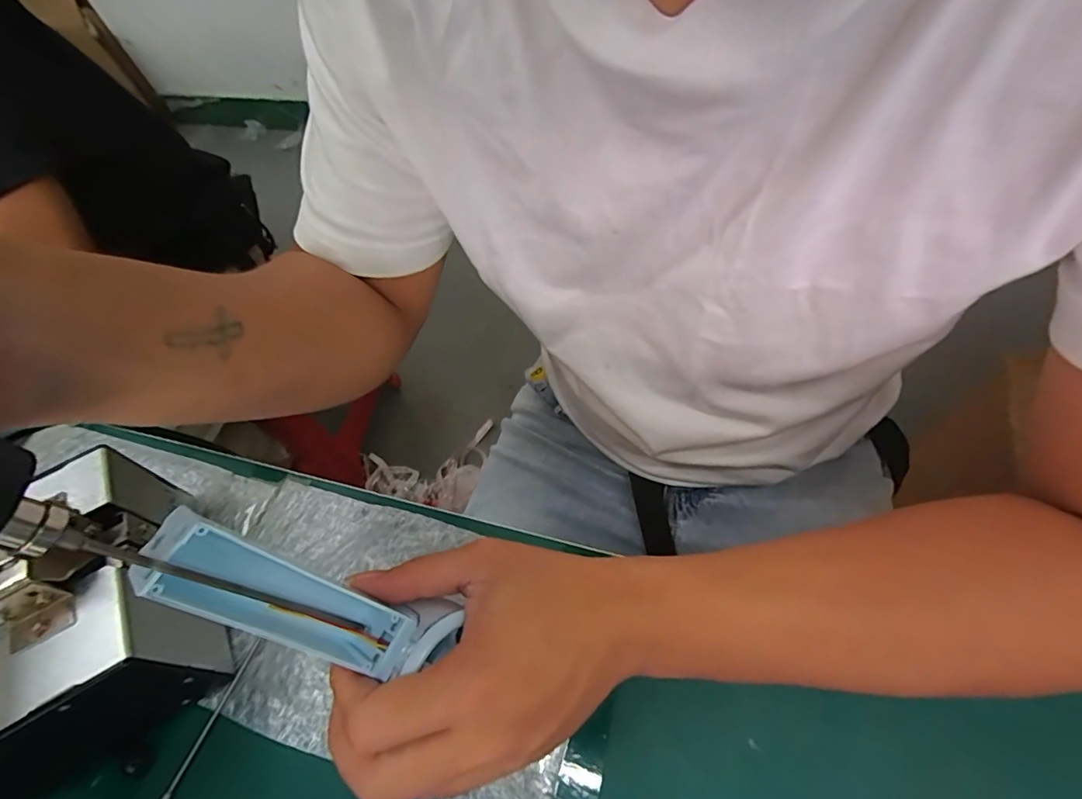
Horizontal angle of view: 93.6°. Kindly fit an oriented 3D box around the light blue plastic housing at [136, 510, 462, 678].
[{"bbox_3d":[-0.089,0.076,0.191,0.042,0.110,0.031,-18,46,37],"label":"light blue plastic housing"}]

